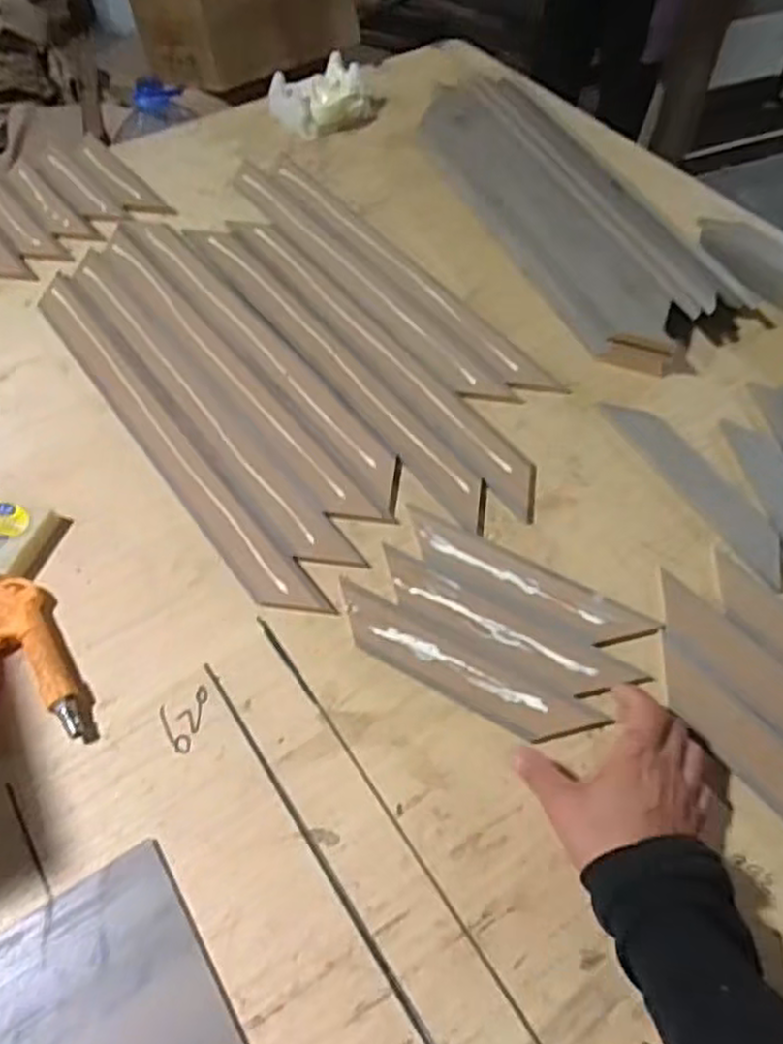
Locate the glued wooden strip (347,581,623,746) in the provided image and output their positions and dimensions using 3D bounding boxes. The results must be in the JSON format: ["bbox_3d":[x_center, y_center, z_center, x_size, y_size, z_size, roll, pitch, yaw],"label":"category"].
[{"bbox_3d":[0.050,0.109,0.544,0.210,0.008,0.045,25,61,17],"label":"glued wooden strip"}]

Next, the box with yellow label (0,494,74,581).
[{"bbox_3d":[-0.329,0.012,0.615,0.089,0.024,0.075,14,58,10],"label":"box with yellow label"}]

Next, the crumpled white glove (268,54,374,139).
[{"bbox_3d":[-0.095,-0.583,1.001,0.122,0.044,0.115,-30,61,-17],"label":"crumpled white glove"}]

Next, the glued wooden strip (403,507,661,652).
[{"bbox_3d":[0.104,0.046,0.588,0.210,0.004,0.046,27,61,18],"label":"glued wooden strip"}]

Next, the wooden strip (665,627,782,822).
[{"bbox_3d":[0.270,0.175,0.510,0.052,0.010,0.217,-36,68,-20],"label":"wooden strip"}]

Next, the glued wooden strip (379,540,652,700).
[{"bbox_3d":[0.083,0.081,0.561,0.208,0.007,0.045,26,61,17],"label":"glued wooden strip"}]

